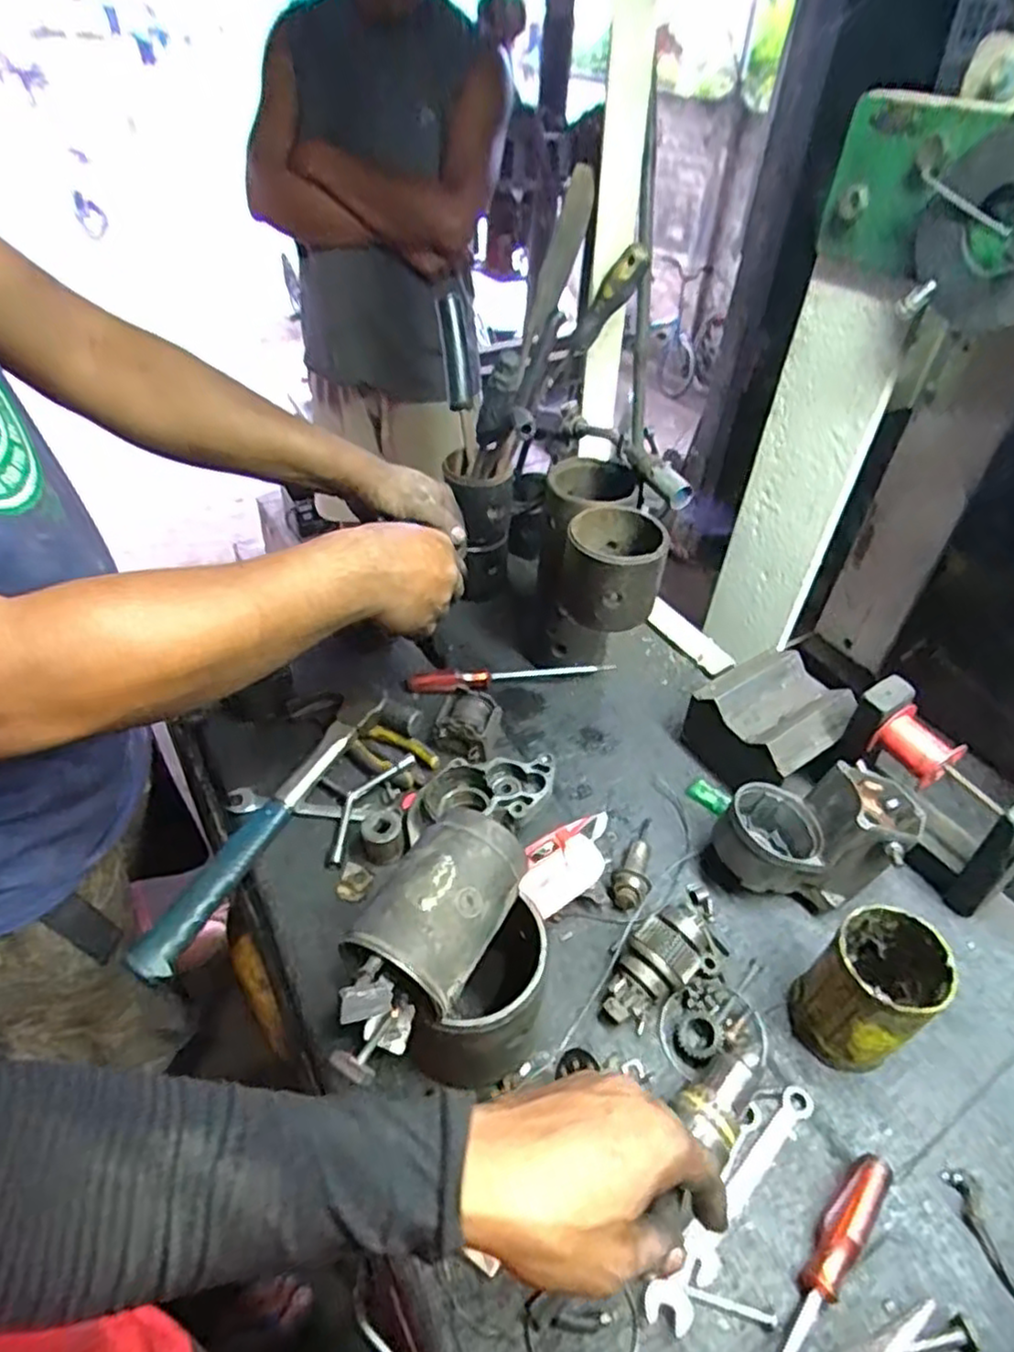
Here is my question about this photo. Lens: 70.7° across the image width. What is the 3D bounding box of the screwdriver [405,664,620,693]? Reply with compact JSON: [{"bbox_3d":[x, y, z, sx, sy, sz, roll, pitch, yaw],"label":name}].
[{"bbox_3d":[0.005,0.001,0.801,0.228,0.023,0.026,-4,45,-8],"label":"screwdriver"}]

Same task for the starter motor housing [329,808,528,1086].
[{"bbox_3d":[-0.049,0.155,0.439,0.076,0.079,0.152,23,47,19],"label":"starter motor housing"}]

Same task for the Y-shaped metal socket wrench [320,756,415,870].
[{"bbox_3d":[-0.129,0.128,0.673,0.089,0.029,0.096,-5,45,-9],"label":"Y-shaped metal socket wrench"}]

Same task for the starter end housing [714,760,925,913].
[{"bbox_3d":[0.257,0.140,0.609,0.147,0.108,0.091,0,44,-3],"label":"starter end housing"}]

